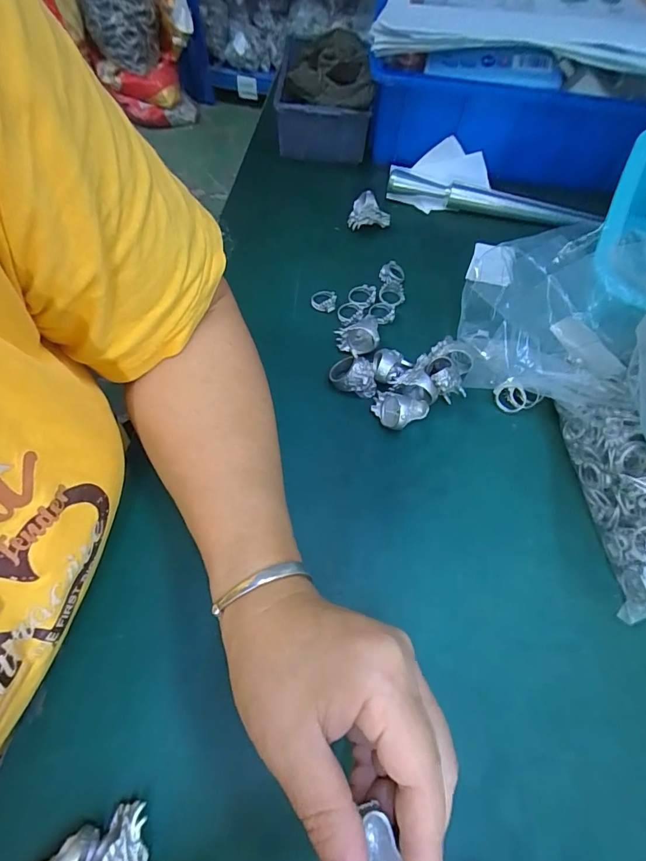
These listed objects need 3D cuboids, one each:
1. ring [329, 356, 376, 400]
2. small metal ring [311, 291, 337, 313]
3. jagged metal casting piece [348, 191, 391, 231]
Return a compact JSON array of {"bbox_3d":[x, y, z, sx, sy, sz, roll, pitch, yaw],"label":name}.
[{"bbox_3d":[0.024,-0.044,0.311,0.035,0.030,0.025,10,63,1],"label":"ring"},{"bbox_3d":[0.001,-0.111,0.356,0.021,0.008,0.016,10,63,1],"label":"small metal ring"},{"bbox_3d":[0.044,-0.204,0.391,0.038,0.034,0.019,-1,64,-4],"label":"jagged metal casting piece"}]

